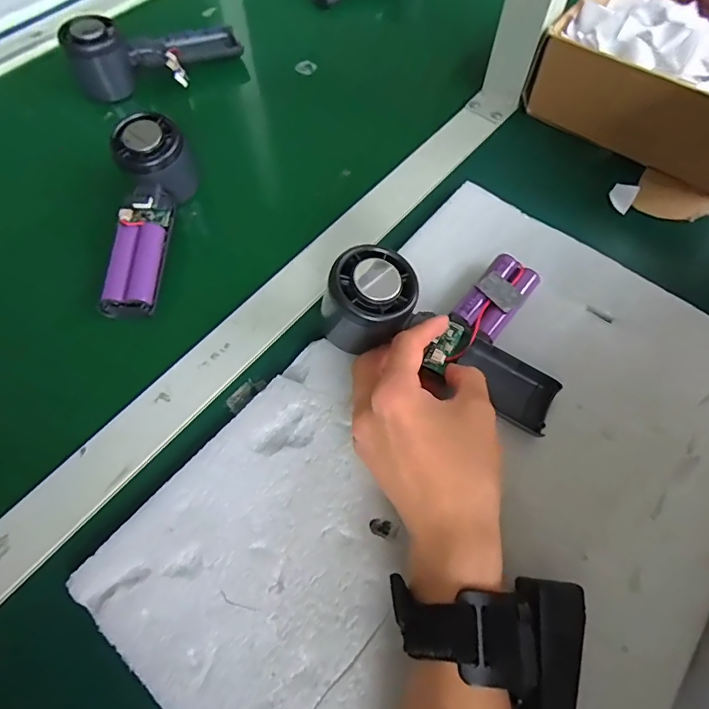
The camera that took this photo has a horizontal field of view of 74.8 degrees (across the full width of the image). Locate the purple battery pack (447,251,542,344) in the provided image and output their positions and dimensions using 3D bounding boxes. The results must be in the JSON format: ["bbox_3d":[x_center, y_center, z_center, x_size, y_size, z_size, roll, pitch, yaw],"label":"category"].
[{"bbox_3d":[0.100,-0.038,0.331,0.034,0.020,0.069,36,68,17],"label":"purple battery pack"}]

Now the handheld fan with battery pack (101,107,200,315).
[{"bbox_3d":[-0.163,-0.107,0.368,0.050,0.051,0.161,3,77,2],"label":"handheld fan with battery pack"}]

